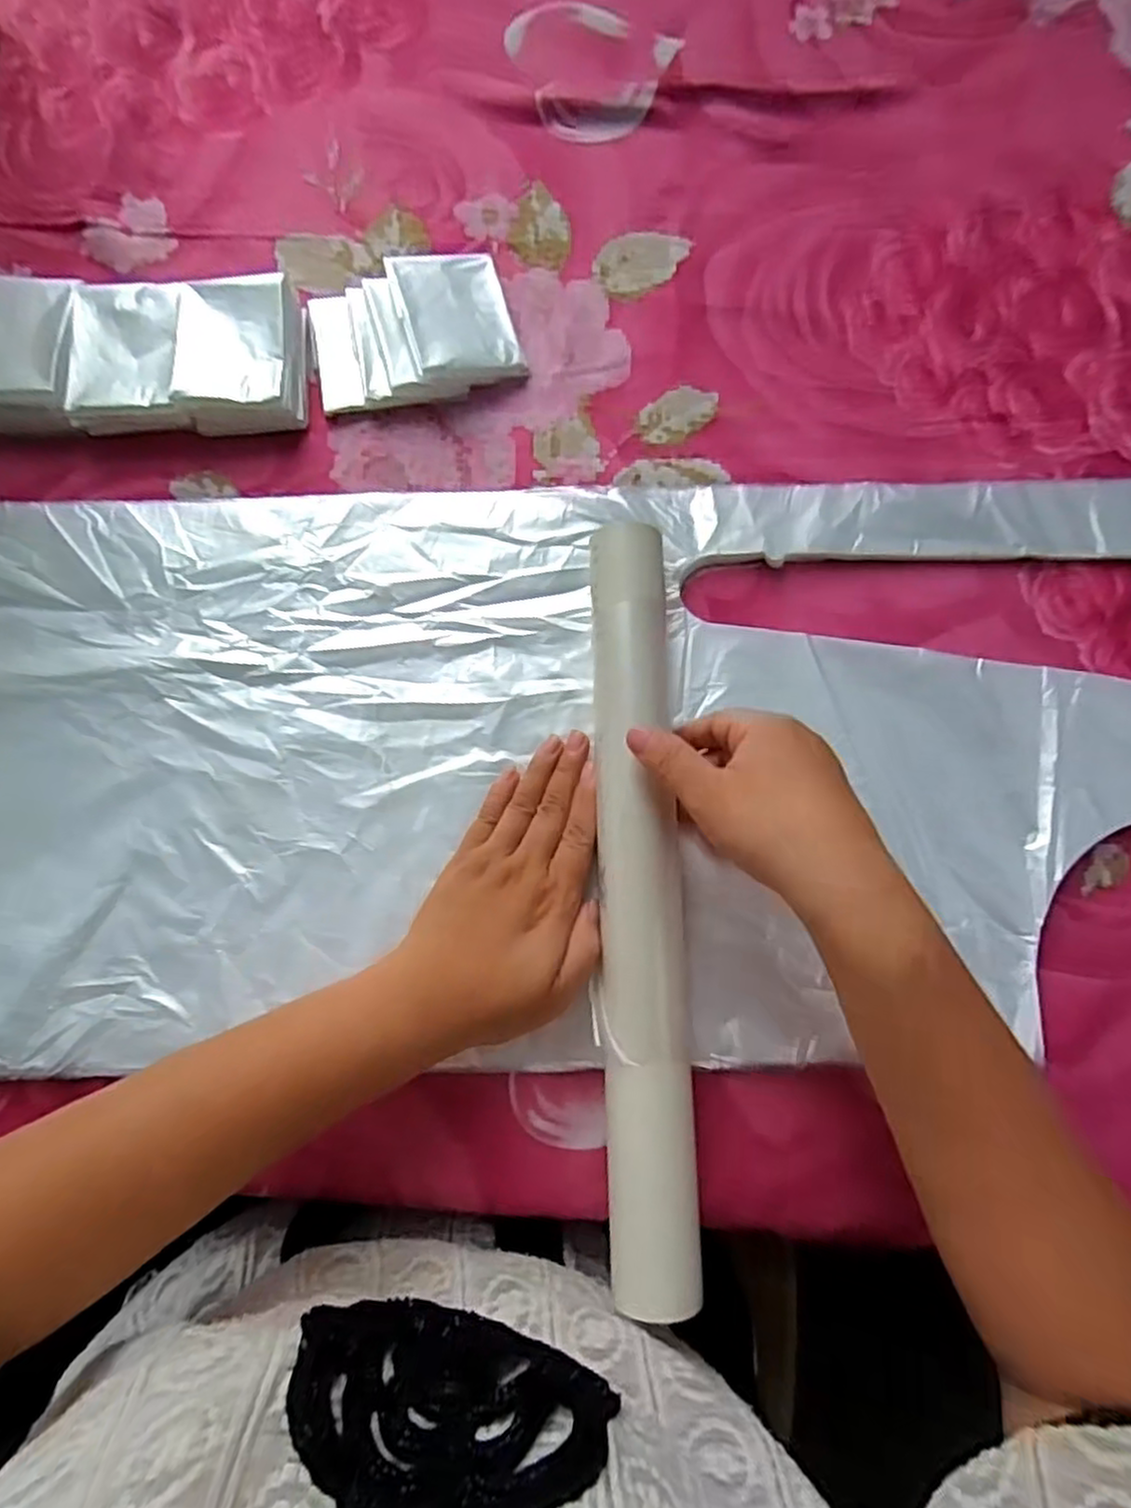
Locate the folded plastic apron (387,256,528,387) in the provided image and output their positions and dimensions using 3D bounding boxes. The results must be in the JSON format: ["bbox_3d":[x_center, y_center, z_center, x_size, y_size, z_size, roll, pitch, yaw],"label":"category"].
[{"bbox_3d":[-0.065,-0.265,0.438,0.068,0.009,0.084,-15,83,-15],"label":"folded plastic apron"}]

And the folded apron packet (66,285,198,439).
[{"bbox_3d":[-0.261,-0.239,0.438,0.065,0.028,0.085,-3,78,0],"label":"folded apron packet"}]

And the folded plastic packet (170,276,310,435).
[{"bbox_3d":[-0.195,-0.239,0.435,0.069,0.030,0.086,-4,78,0],"label":"folded plastic packet"}]

